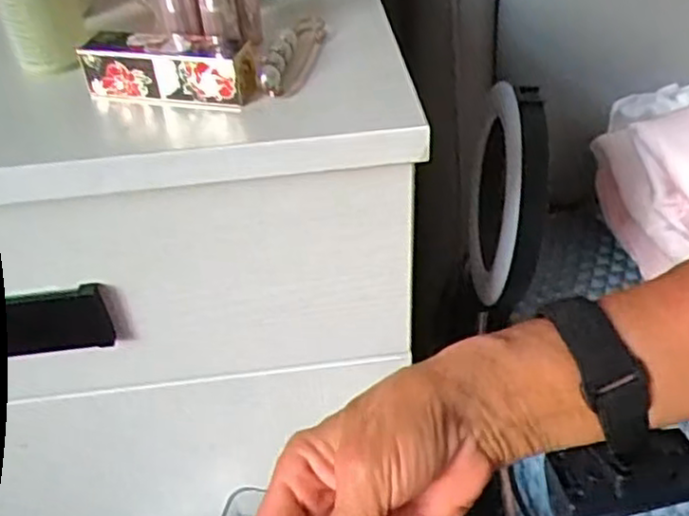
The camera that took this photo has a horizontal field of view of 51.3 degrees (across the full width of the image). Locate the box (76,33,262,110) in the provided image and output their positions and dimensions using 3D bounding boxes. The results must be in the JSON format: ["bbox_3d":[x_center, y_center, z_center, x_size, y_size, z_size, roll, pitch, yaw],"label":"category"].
[{"bbox_3d":[-0.079,-0.085,0.323,0.075,0.026,0.021,7,42,11],"label":"box"}]

